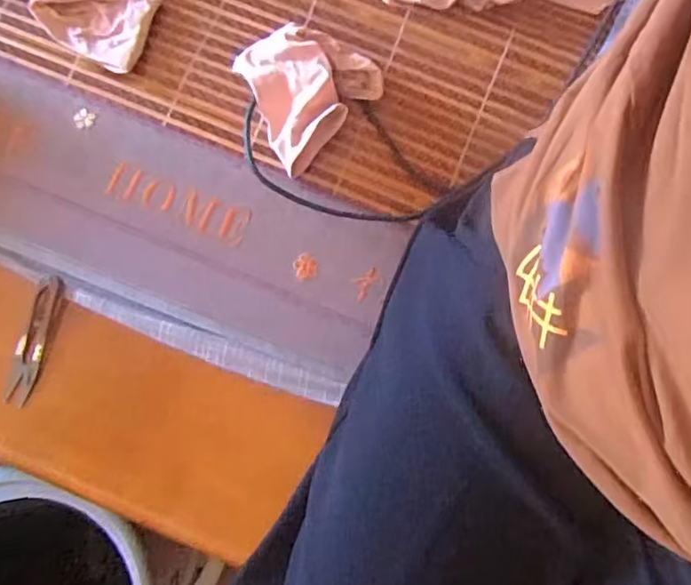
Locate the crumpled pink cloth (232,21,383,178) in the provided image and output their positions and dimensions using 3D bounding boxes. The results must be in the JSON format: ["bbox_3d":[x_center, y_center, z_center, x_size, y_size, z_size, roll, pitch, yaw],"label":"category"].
[{"bbox_3d":[-0.028,-0.178,0.501,0.107,0.036,0.110,-29,79,-4],"label":"crumpled pink cloth"}]

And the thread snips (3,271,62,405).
[{"bbox_3d":[-0.257,0.039,0.488,0.026,0.010,0.106,11,79,4],"label":"thread snips"}]

